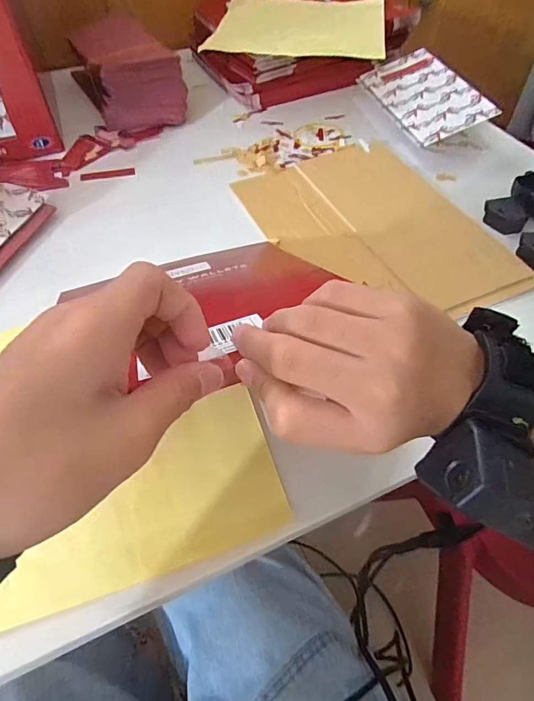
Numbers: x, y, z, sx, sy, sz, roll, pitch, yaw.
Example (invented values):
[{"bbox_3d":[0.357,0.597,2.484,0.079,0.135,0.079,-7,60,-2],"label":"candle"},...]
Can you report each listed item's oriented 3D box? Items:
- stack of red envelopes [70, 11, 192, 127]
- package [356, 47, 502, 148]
[{"bbox_3d":[-0.183,-0.359,0.563,0.108,0.075,0.176,-23,57,-16],"label":"stack of red envelopes"},{"bbox_3d":[0.186,-0.304,0.518,0.090,0.006,0.175,-23,56,3],"label":"package"}]

